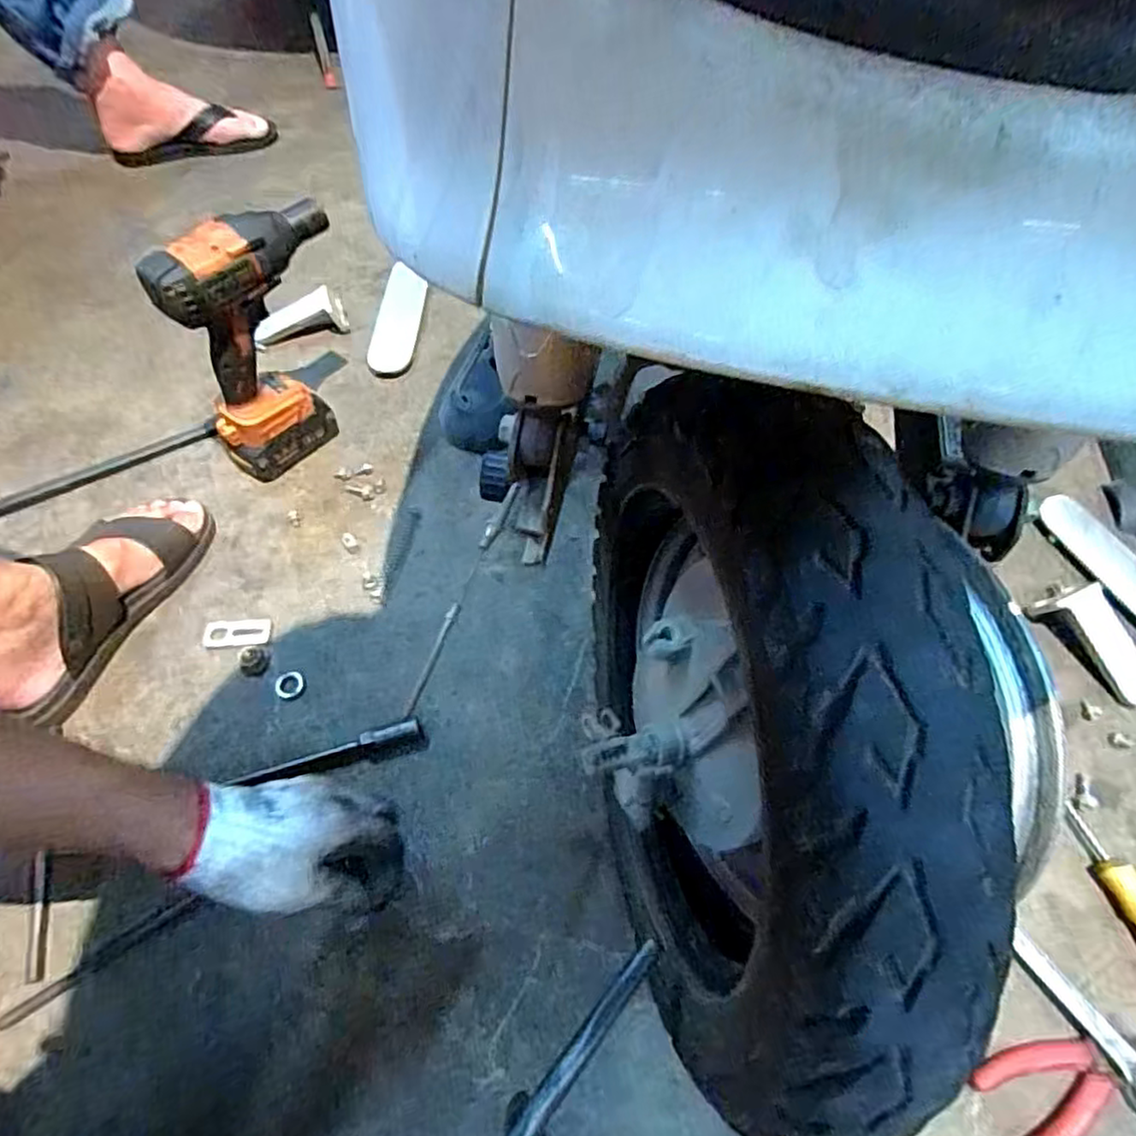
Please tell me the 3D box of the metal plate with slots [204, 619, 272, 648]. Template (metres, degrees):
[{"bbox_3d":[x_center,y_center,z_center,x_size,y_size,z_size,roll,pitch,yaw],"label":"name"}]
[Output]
[{"bbox_3d":[-0.311,0.061,0.635,0.061,0.006,0.027,-3,57,-3],"label":"metal plate with slots"}]

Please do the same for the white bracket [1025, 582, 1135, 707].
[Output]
[{"bbox_3d":[0.499,0.066,0.625,0.058,0.037,0.121,-27,61,-17],"label":"white bracket"}]

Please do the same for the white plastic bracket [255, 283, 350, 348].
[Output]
[{"bbox_3d":[-0.340,-0.315,0.848,0.115,0.038,0.046,-21,60,-14],"label":"white plastic bracket"}]

